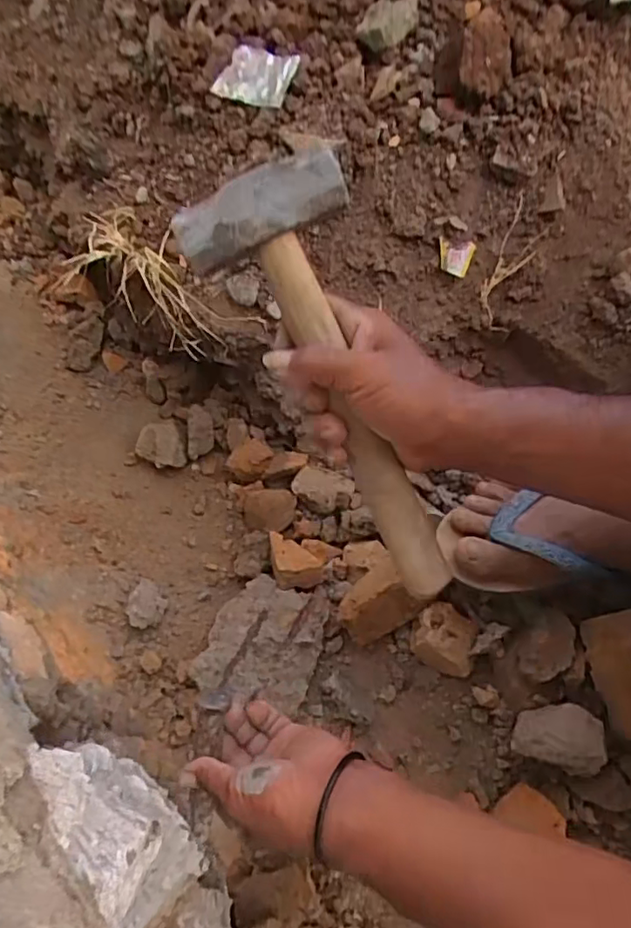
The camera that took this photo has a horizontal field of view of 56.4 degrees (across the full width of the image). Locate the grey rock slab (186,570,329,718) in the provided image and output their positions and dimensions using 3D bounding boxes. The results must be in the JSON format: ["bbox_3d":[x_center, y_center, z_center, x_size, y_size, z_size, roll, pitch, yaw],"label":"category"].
[{"bbox_3d":[-0.055,0.192,0.623,0.116,0.043,0.149,17,67,9],"label":"grey rock slab"}]

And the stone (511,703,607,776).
[{"bbox_3d":[0.218,0.242,0.528,0.062,0.051,0.055,22,68,11],"label":"stone"}]

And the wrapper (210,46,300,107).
[{"bbox_3d":[-0.059,-0.385,0.584,0.079,0.010,0.057,24,86,21],"label":"wrapper"}]

